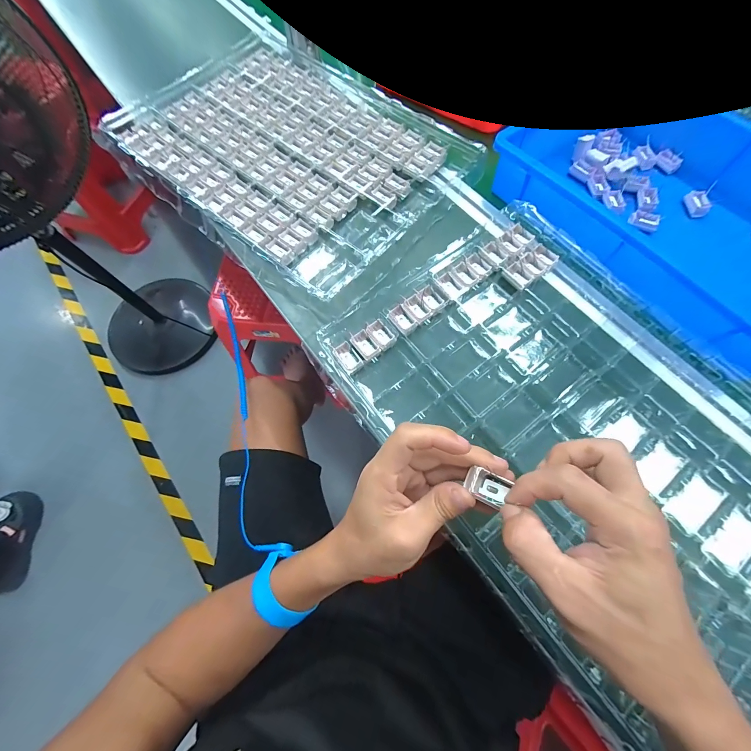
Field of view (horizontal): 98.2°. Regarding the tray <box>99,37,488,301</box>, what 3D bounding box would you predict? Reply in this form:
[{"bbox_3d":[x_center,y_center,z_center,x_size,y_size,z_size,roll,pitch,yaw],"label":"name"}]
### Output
[{"bbox_3d":[-0.132,-0.357,0.499,0.490,0.017,0.350,38,74,13],"label":"tray"}]

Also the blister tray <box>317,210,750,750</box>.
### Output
[{"bbox_3d":[0.207,0.046,0.357,0.346,0.049,0.510,-36,73,-12],"label":"blister tray"}]

